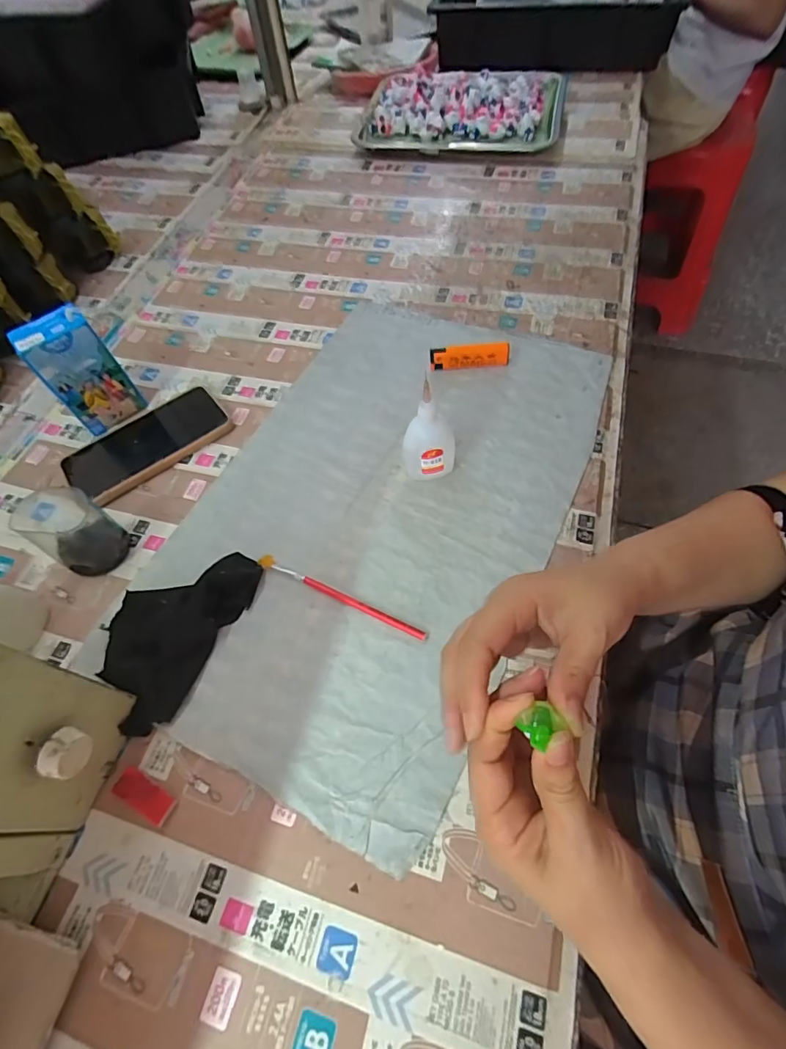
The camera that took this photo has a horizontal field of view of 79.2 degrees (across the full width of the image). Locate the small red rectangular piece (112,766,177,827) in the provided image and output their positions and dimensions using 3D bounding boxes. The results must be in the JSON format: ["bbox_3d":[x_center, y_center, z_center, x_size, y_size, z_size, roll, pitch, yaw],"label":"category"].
[{"bbox_3d":[-0.164,0.178,0.314,0.044,0.005,0.018,23,63,17],"label":"small red rectangular piece"}]

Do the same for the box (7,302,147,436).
[{"bbox_3d":[-0.307,-0.151,0.466,0.066,0.102,0.041,-37,63,-17],"label":"box"}]

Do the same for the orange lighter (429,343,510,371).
[{"bbox_3d":[0.080,-0.173,0.492,0.081,0.024,0.011,-5,59,1],"label":"orange lighter"}]

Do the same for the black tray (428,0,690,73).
[{"bbox_3d":[0.309,-0.972,0.907,0.428,0.090,0.352,9,60,8],"label":"black tray"}]

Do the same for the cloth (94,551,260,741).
[{"bbox_3d":[-0.176,0.073,0.366,0.092,0.024,0.144,22,63,16],"label":"cloth"}]

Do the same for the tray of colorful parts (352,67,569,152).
[{"bbox_3d":[0.107,-0.651,0.743,0.313,0.038,0.226,4,60,7],"label":"tray of colorful parts"}]

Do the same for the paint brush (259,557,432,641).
[{"bbox_3d":[-0.043,0.055,0.375,0.152,0.005,0.010,22,63,16],"label":"paint brush"}]

